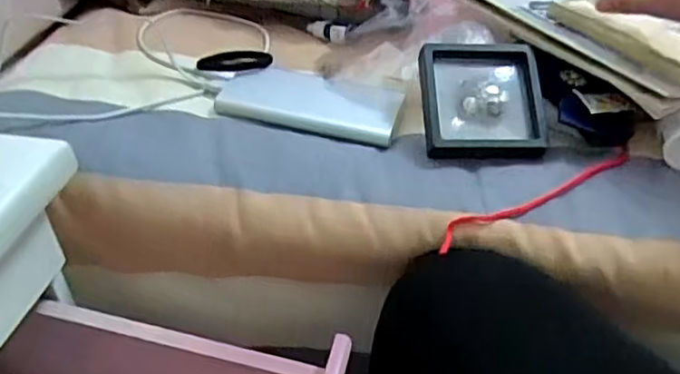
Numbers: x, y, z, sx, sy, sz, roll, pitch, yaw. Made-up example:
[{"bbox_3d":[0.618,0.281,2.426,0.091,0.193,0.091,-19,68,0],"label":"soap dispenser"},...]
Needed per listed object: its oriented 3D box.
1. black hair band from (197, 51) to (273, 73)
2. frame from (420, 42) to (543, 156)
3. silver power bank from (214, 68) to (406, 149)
[{"bbox_3d":[-0.095,-0.113,0.570,0.064,0.004,0.039,1,39,3],"label":"black hair band"},{"bbox_3d":[0.112,-0.065,0.490,0.096,0.022,0.095,2,69,-4],"label":"frame"},{"bbox_3d":[-0.024,-0.072,0.528,0.146,0.015,0.071,11,41,15],"label":"silver power bank"}]

